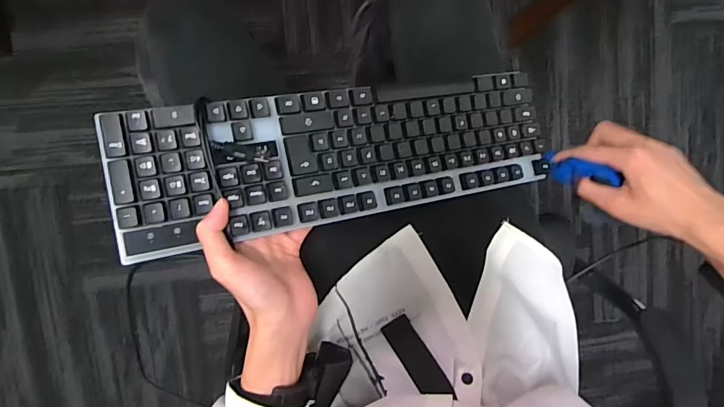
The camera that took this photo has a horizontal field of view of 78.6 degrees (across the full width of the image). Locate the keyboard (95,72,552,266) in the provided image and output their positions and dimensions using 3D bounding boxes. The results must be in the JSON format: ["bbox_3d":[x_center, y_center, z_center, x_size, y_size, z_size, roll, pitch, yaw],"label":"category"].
[{"bbox_3d":[-0.004,-0.049,0.417,0.418,0.028,0.117,-10,98,-19],"label":"keyboard"}]

